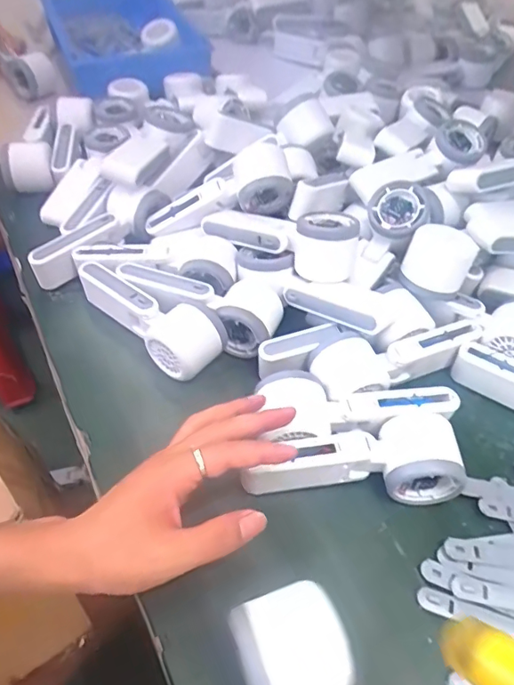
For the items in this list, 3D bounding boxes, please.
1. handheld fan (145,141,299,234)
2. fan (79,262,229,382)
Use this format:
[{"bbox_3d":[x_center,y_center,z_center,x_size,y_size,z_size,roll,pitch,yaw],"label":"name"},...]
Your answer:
[{"bbox_3d":[-0.041,-0.161,0.547,0.171,0.061,0.079,-21,54,9],"label":"handheld fan"},{"bbox_3d":[-0.103,-0.030,0.476,0.162,0.047,0.059,36,56,23],"label":"fan"}]

